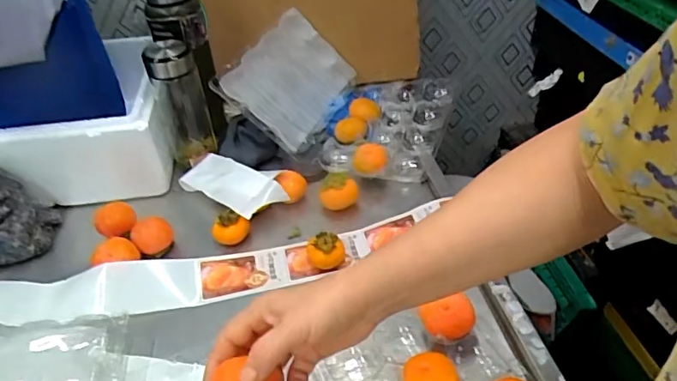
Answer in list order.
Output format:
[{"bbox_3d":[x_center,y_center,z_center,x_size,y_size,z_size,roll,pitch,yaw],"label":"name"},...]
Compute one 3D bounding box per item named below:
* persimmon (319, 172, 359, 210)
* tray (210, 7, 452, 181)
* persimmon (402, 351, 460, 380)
[{"bbox_3d":[0.001,0.003,0.685,0.053,0.042,0.044,-3,41,2],"label":"persimmon"},{"bbox_3d":[0.010,-0.136,0.755,0.297,0.134,0.250,13,44,19],"label":"tray"},{"bbox_3d":[0.085,0.180,0.464,0.049,0.042,0.043,-4,41,0],"label":"persimmon"}]

